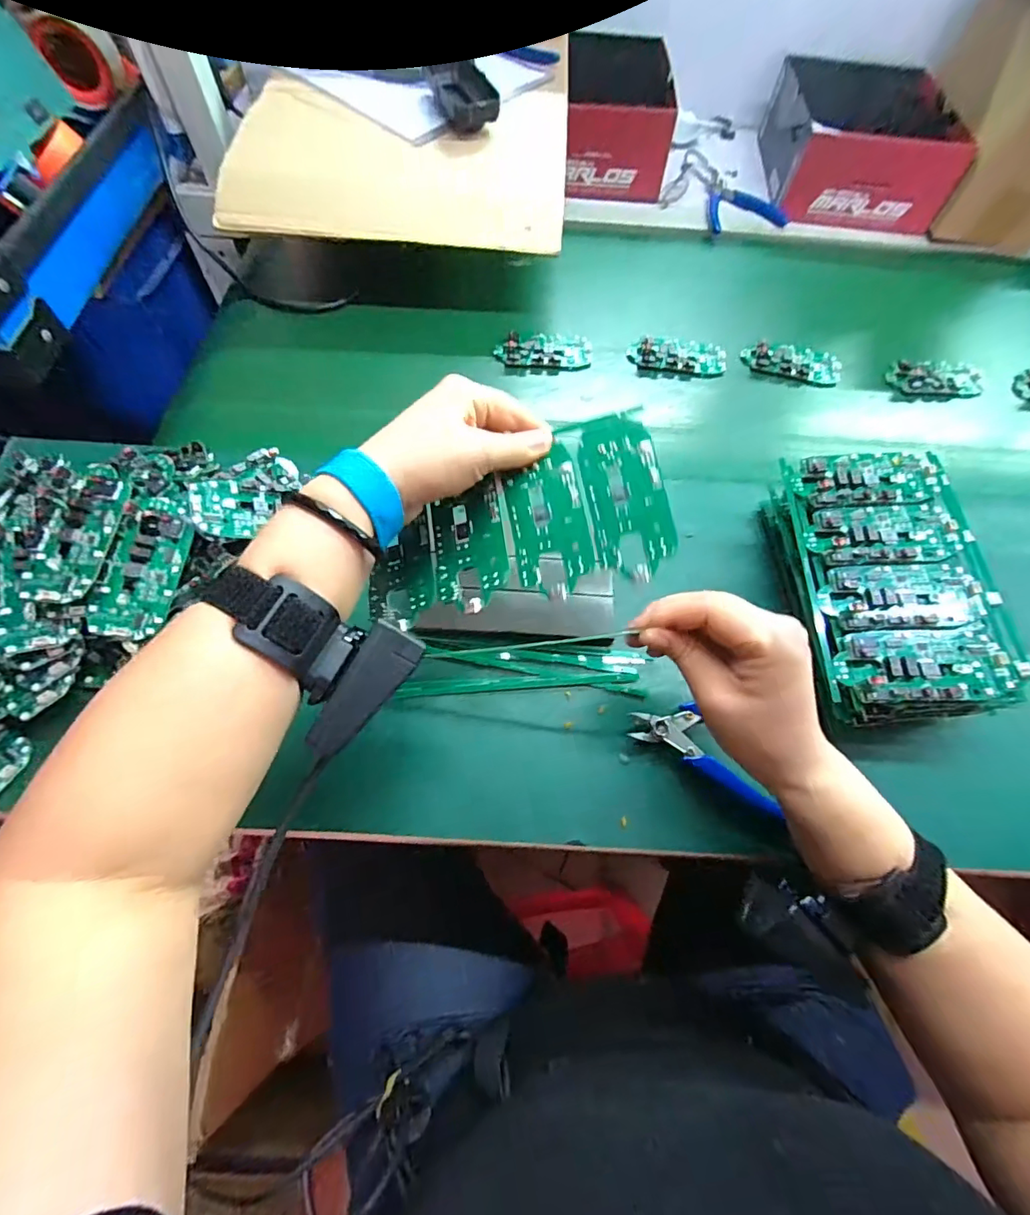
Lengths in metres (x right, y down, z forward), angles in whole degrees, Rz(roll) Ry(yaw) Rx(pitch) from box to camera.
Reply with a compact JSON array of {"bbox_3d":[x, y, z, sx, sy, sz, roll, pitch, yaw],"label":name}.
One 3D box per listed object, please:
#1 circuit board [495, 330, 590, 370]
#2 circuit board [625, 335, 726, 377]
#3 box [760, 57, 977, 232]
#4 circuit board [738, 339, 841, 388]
[{"bbox_3d":[0.030,-0.268,0.536,0.098,0.015,0.048,-7,66,-6],"label":"circuit board"},{"bbox_3d":[0.170,-0.266,0.544,0.101,0.013,0.048,8,65,1],"label":"circuit board"},{"bbox_3d":[0.434,-0.599,0.660,0.181,0.094,0.233,6,65,-1],"label":"box"},{"bbox_3d":[0.295,-0.259,0.549,0.101,0.012,0.047,9,65,1],"label":"circuit board"}]

